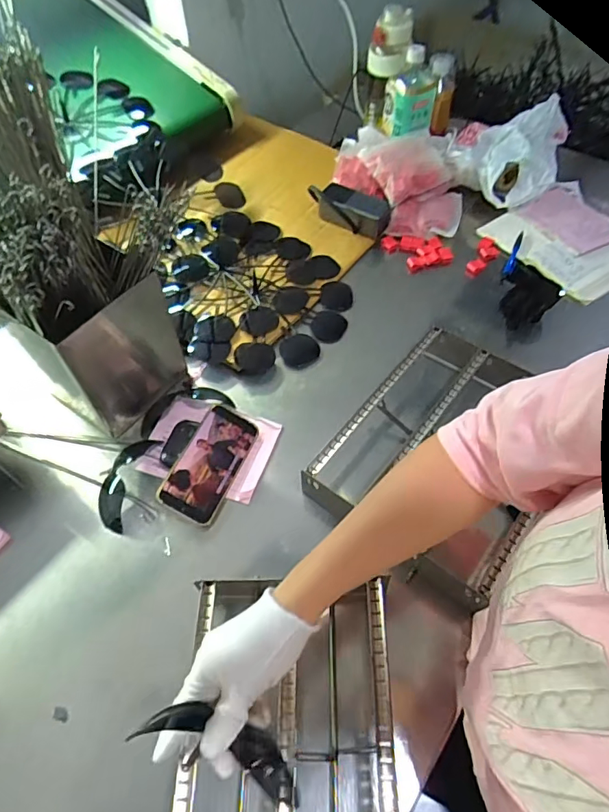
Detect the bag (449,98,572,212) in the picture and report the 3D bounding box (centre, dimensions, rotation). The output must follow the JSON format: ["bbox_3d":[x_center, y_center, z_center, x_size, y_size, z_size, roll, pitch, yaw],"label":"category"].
[{"bbox_3d":[0.387,-0.487,0.950,0.200,0.119,0.189,19,57,14],"label":"bag"}]

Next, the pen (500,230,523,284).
[{"bbox_3d":[0.371,-0.264,0.872,0.016,0.015,0.134,22,58,15],"label":"pen"}]

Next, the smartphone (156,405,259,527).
[{"bbox_3d":[-0.123,0.074,0.647,0.076,0.017,0.158,34,58,-11],"label":"smartphone"}]

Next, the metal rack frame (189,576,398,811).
[{"bbox_3d":[-0.014,0.323,0.453,0.190,0.071,0.304,0,55,1],"label":"metal rack frame"}]

